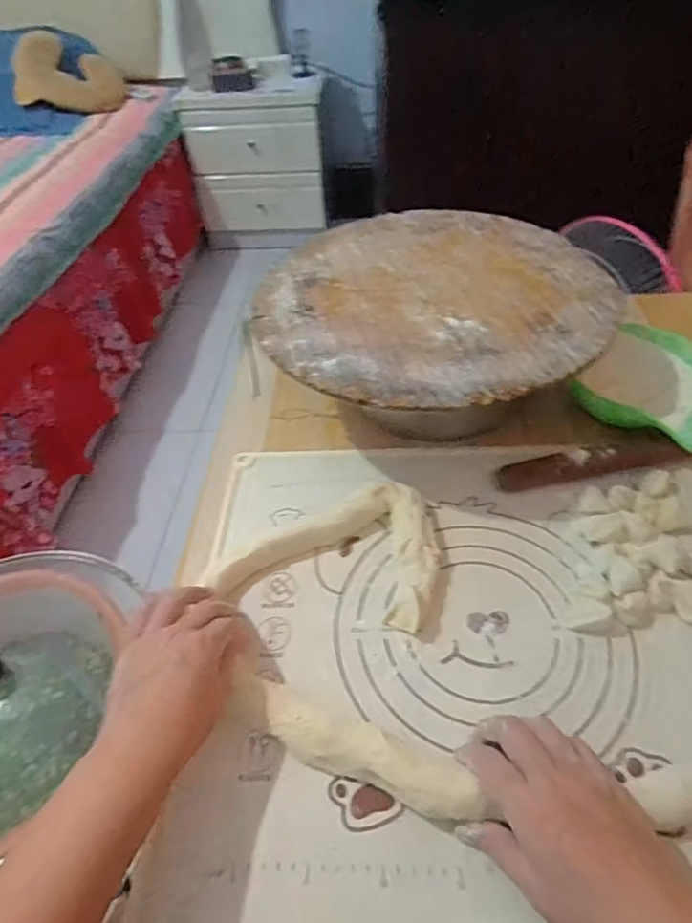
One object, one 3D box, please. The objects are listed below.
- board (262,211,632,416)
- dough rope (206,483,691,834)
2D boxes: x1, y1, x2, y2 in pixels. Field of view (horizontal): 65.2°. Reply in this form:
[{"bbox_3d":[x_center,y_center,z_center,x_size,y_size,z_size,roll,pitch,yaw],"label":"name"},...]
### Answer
[{"bbox_3d":[0.089,-0.177,0.560,0.351,0.010,0.349,-3,47,4],"label":"board"},{"bbox_3d":[0.074,0.162,0.399,0.230,0.030,0.405,-37,54,-25],"label":"dough rope"}]

